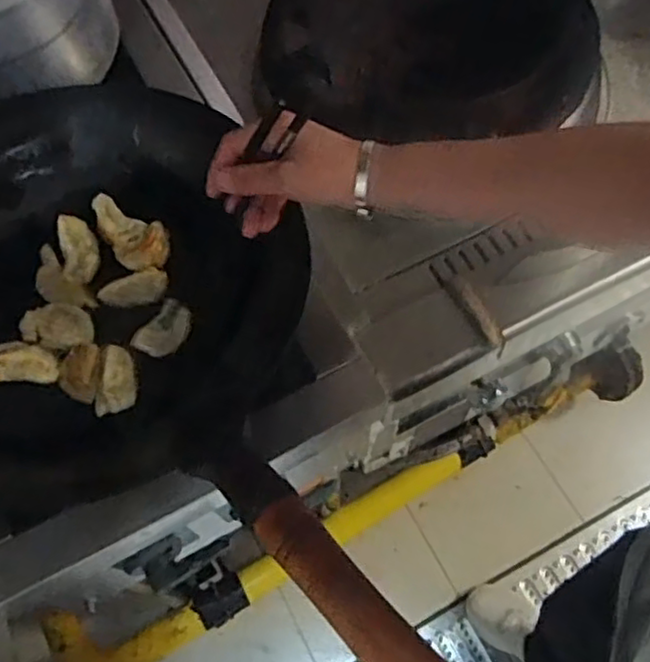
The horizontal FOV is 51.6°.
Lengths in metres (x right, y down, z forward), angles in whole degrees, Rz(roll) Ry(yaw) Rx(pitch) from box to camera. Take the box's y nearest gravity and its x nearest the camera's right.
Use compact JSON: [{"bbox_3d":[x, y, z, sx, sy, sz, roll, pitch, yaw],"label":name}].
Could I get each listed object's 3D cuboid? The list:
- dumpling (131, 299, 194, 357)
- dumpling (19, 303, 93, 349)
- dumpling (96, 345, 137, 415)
[{"bbox_3d":[-0.149,0.002,0.630,0.032,0.030,0.056,33,69,16],"label":"dumpling"},{"bbox_3d":[-0.260,-0.006,0.652,0.063,0.021,0.044,8,64,5],"label":"dumpling"},{"bbox_3d":[-0.189,0.045,0.616,0.036,0.015,0.062,4,64,3],"label":"dumpling"}]

